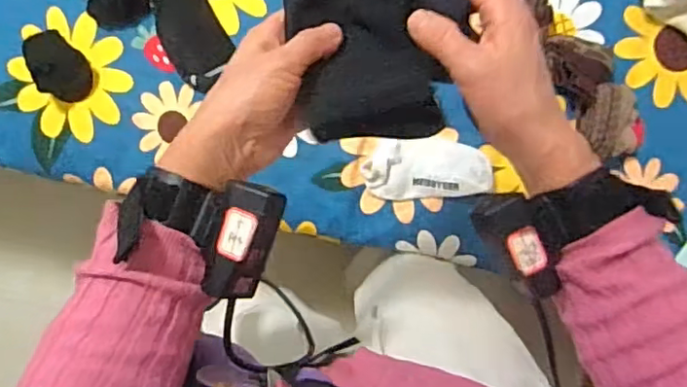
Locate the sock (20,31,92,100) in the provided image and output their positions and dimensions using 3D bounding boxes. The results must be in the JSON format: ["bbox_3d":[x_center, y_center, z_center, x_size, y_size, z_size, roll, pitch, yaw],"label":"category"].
[{"bbox_3d":[-0.354,-0.157,0.754,0.062,0.032,0.086,-26,92,-1],"label":"sock"}]

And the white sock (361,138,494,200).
[{"bbox_3d":[0.105,-0.029,0.753,0.154,0.023,0.075,1,101,10],"label":"white sock"}]

